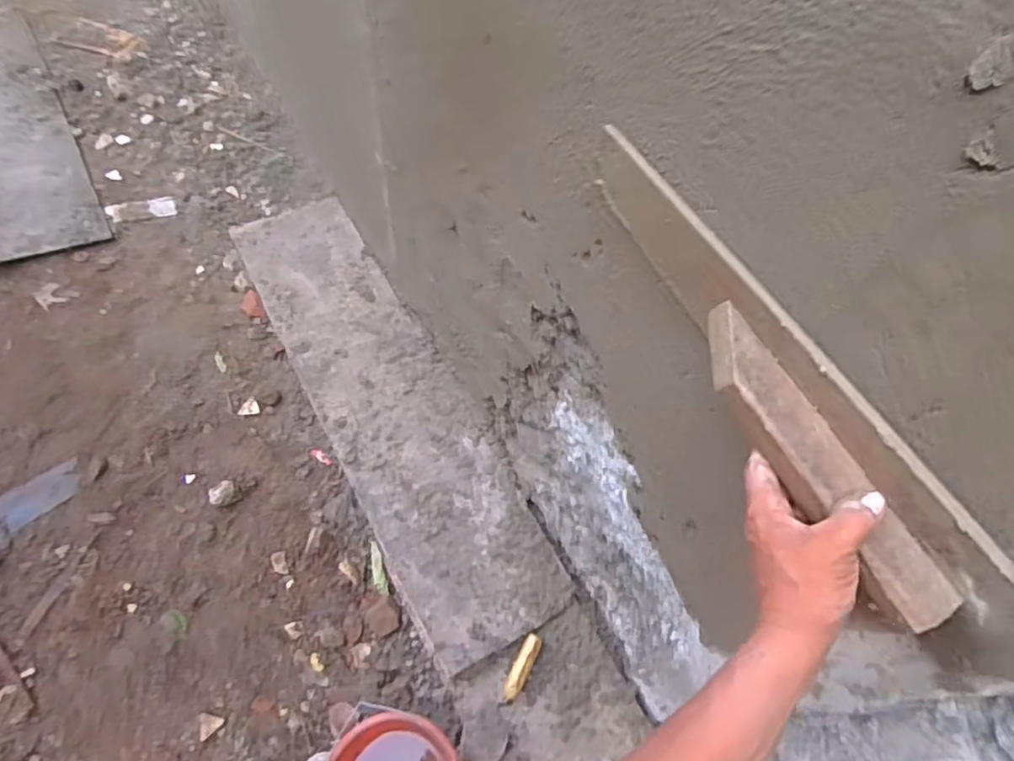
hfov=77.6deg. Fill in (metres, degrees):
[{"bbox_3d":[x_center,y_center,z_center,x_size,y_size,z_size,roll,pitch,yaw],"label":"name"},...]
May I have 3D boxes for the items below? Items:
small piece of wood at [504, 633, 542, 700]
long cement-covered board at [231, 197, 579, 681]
[{"bbox_3d":[0.031,0.553,1.217,0.034,0.019,0.121,26,62,9],"label":"small piece of wood"},{"bbox_3d":[-0.285,0.023,1.485,0.327,0.041,1.229,-25,67,-15],"label":"long cement-covered board"}]

